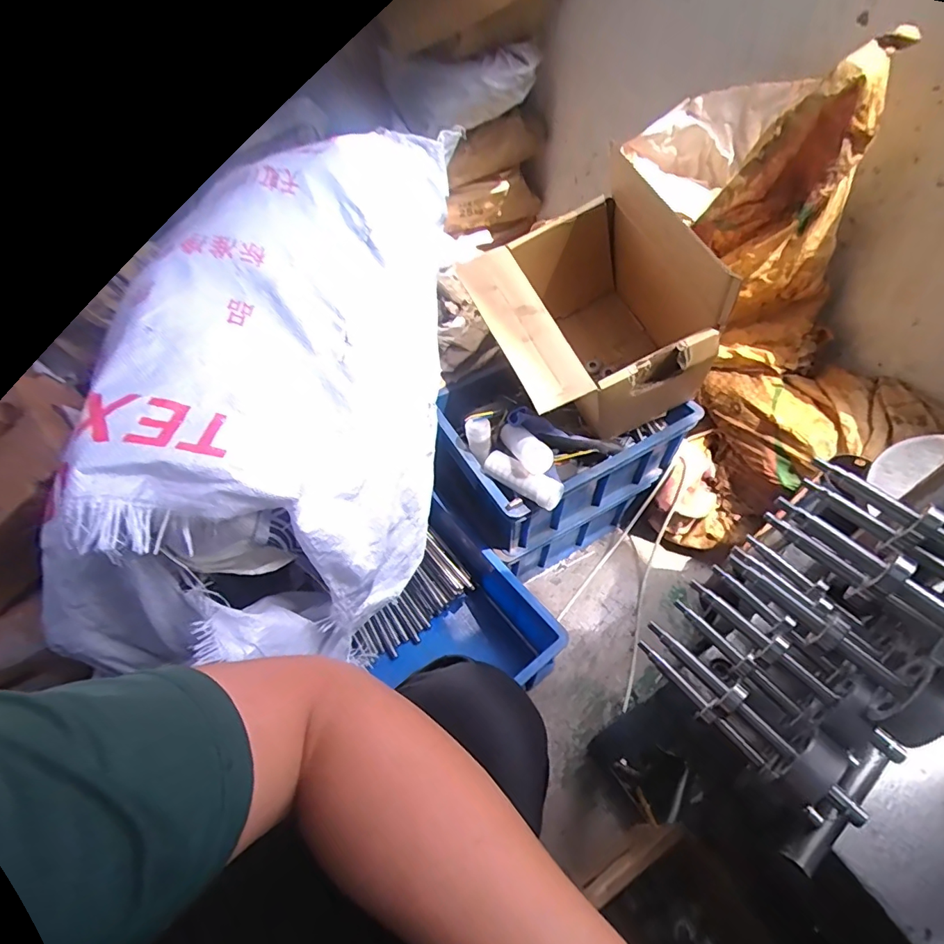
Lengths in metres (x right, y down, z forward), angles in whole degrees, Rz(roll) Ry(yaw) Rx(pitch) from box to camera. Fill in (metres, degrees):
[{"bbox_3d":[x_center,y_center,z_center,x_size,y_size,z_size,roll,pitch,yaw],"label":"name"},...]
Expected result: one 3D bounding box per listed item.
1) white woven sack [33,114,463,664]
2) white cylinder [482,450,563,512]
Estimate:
[{"bbox_3d":[-0.225,-0.166,0.719,0.388,0.322,0.775,7,54,6],"label":"white woven sack"},{"bbox_3d":[0.075,0.009,0.718,0.128,0.044,0.038,34,61,22],"label":"white cylinder"}]

